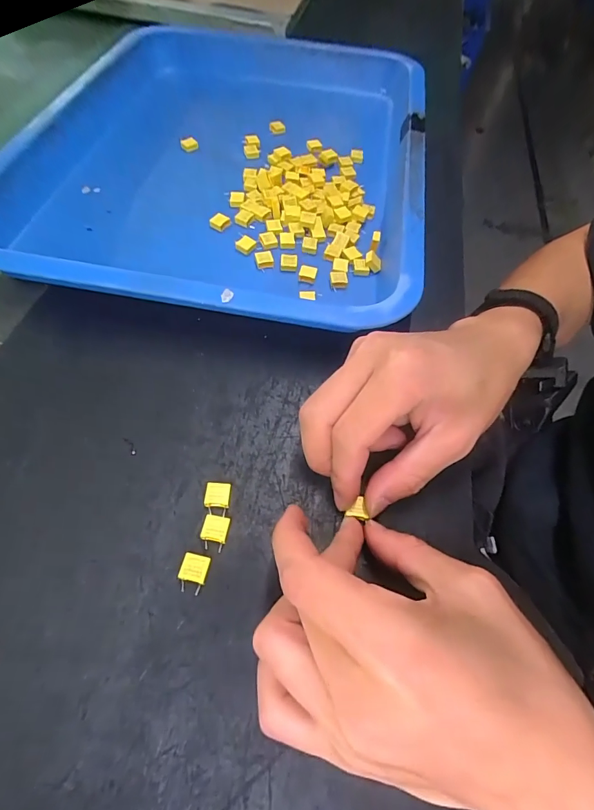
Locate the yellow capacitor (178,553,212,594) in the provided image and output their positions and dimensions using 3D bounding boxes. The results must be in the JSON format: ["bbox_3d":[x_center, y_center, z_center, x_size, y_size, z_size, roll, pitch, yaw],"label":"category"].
[{"bbox_3d":[-0.052,0.084,0.200,0.013,0.005,0.018,11,59,3],"label":"yellow capacitor"}]

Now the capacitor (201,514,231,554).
[{"bbox_3d":[-0.043,0.067,0.211,0.014,0.005,0.017,7,59,1],"label":"capacitor"}]

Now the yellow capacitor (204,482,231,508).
[{"bbox_3d":[-0.044,0.050,0.222,0.013,0.006,0.012,5,59,-1],"label":"yellow capacitor"}]

